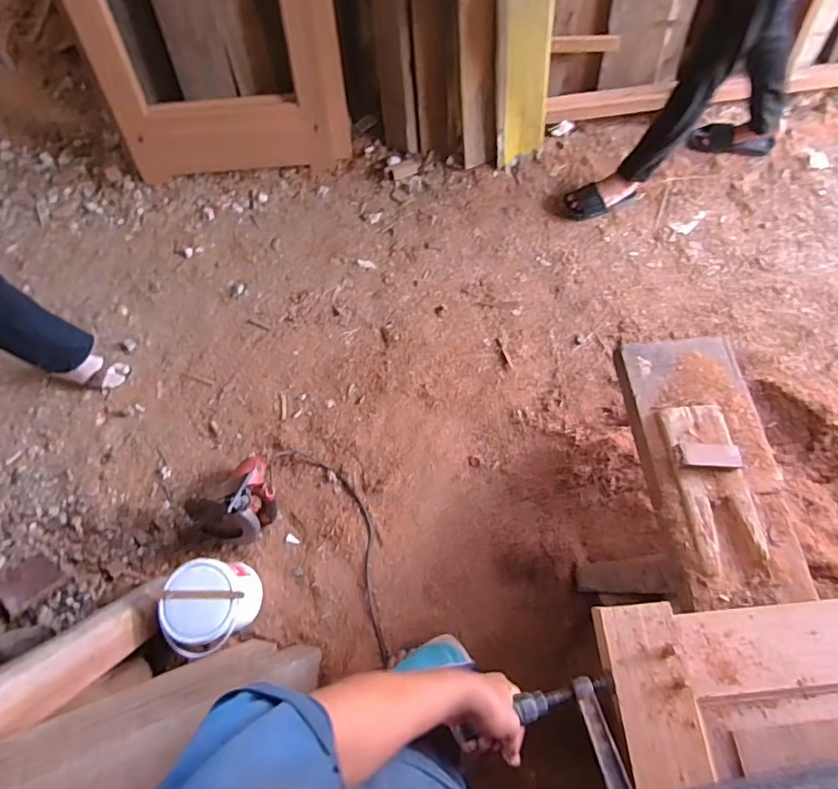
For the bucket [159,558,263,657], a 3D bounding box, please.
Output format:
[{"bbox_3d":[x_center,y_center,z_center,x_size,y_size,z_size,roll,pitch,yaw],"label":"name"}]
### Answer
[{"bbox_3d":[-0.508,0.517,1.289,0.191,0.209,0.188,0,67,1],"label":"bucket"}]

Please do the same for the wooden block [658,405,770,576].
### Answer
[{"bbox_3d":[0.463,0.138,0.824,0.109,0.023,0.255,-6,69,-1],"label":"wooden block"}]

